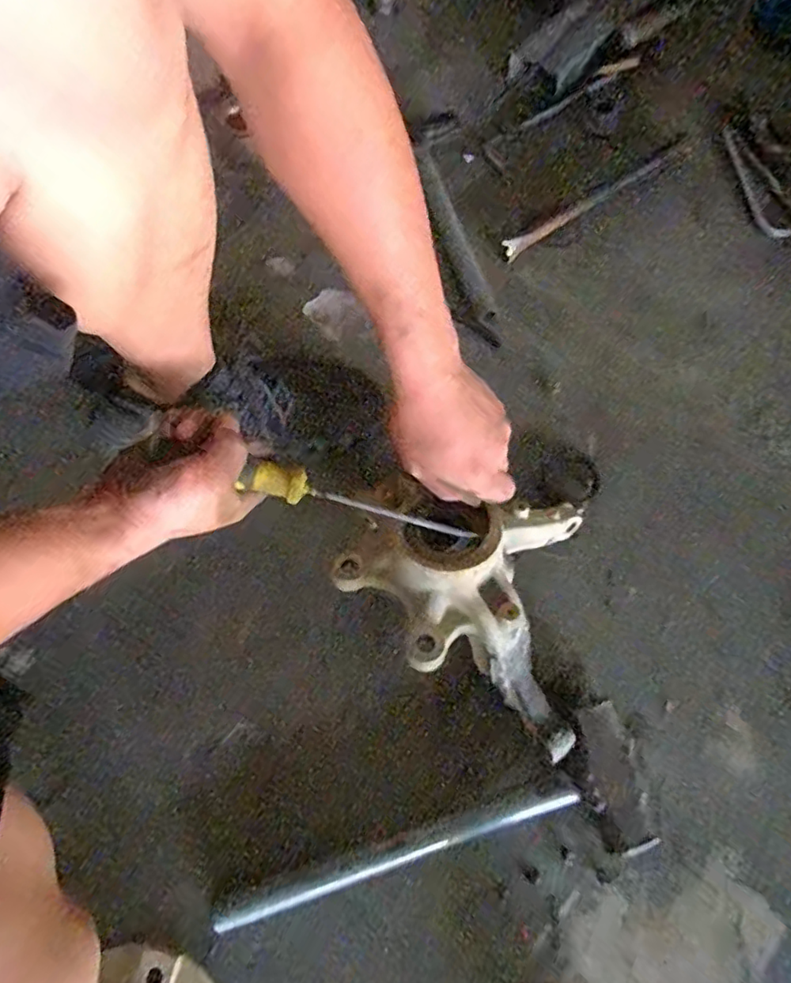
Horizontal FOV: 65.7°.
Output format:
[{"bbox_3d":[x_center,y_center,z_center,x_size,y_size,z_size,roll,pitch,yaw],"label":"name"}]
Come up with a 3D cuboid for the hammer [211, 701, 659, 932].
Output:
[{"bbox_3d":[0.027,0.280,0.490,0.357,0.040,0.102,-16,69,-8],"label":"hammer"}]

